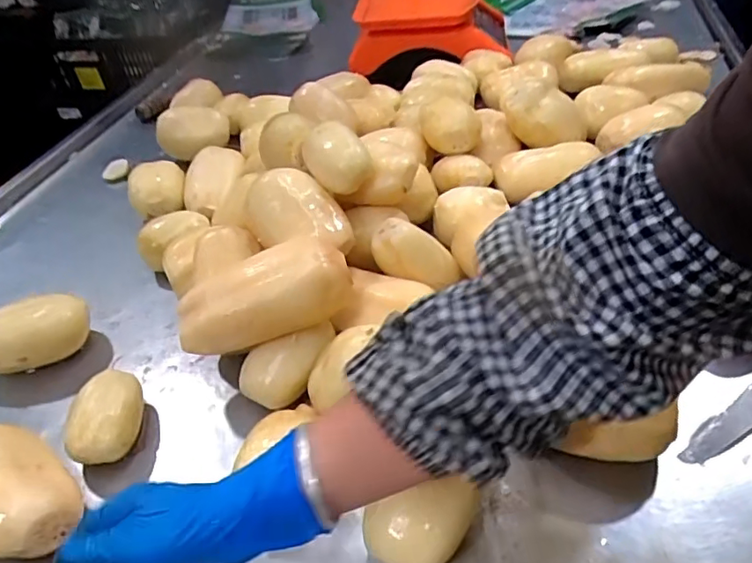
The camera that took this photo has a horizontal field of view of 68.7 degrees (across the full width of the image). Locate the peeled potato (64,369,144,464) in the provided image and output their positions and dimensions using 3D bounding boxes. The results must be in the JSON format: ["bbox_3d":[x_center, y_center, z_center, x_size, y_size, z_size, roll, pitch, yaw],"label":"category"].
[{"bbox_3d":[-0.236,0.122,0.495,0.048,0.051,0.087,-6,41,3],"label":"peeled potato"}]

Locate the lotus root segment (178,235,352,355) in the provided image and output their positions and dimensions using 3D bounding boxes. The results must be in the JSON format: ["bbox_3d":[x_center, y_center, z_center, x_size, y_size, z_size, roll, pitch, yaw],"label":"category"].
[{"bbox_3d":[-0.101,0.011,0.491,0.152,0.066,0.051,-12,41,-5],"label":"lotus root segment"}]

